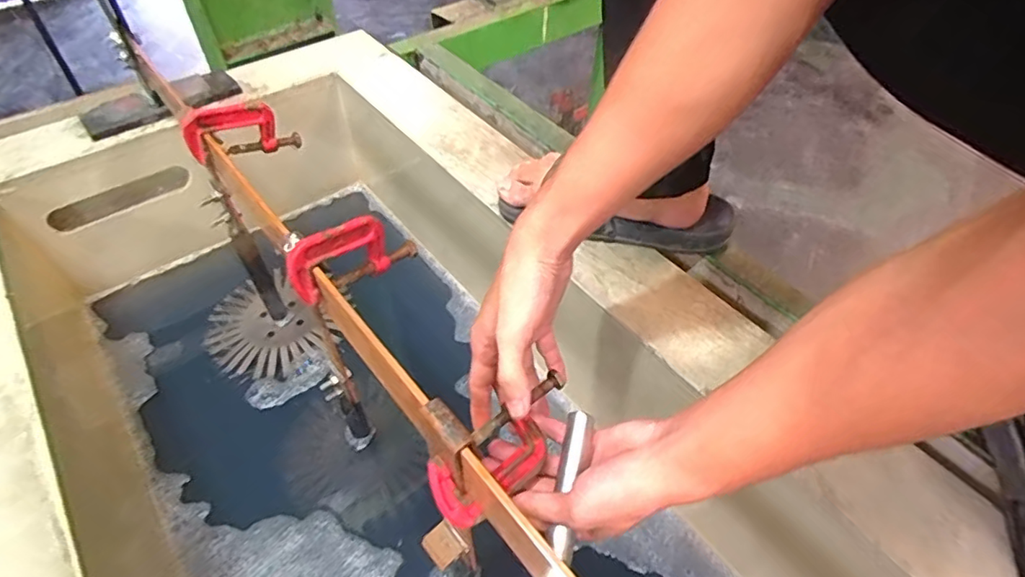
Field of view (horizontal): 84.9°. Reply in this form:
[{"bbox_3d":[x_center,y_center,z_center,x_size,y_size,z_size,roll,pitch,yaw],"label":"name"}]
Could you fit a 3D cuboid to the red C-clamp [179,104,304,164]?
[{"bbox_3d":[-0.292,-0.170,0.613,0.013,0.066,0.128,40,32,28],"label":"red C-clamp"}]

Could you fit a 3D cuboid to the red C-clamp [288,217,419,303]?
[{"bbox_3d":[-0.137,-0.030,0.489,0.017,0.069,0.118,37,57,26],"label":"red C-clamp"}]

